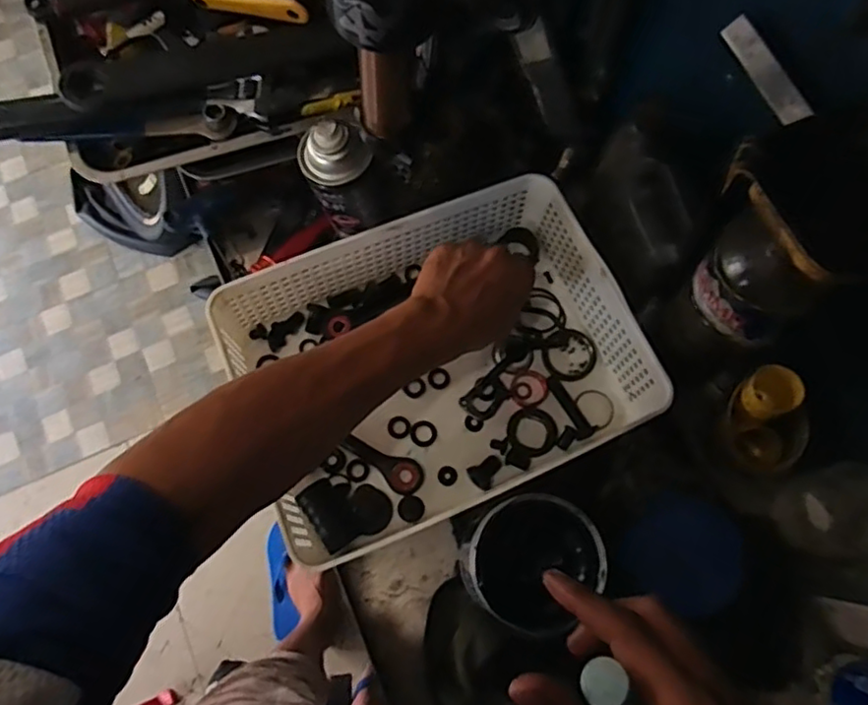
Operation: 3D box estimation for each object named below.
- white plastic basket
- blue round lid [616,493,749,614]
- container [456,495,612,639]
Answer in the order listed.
[{"bbox_3d":[0.003,0.007,0.556,0.321,0.085,0.242,-23,77,-8],"label":"white plastic basket"},{"bbox_3d":[0.219,0.175,0.549,0.093,0.005,0.092,-5,74,16],"label":"blue round lid"},{"bbox_3d":[0.080,0.173,0.513,0.094,0.082,0.100,0,73,0],"label":"container"}]

